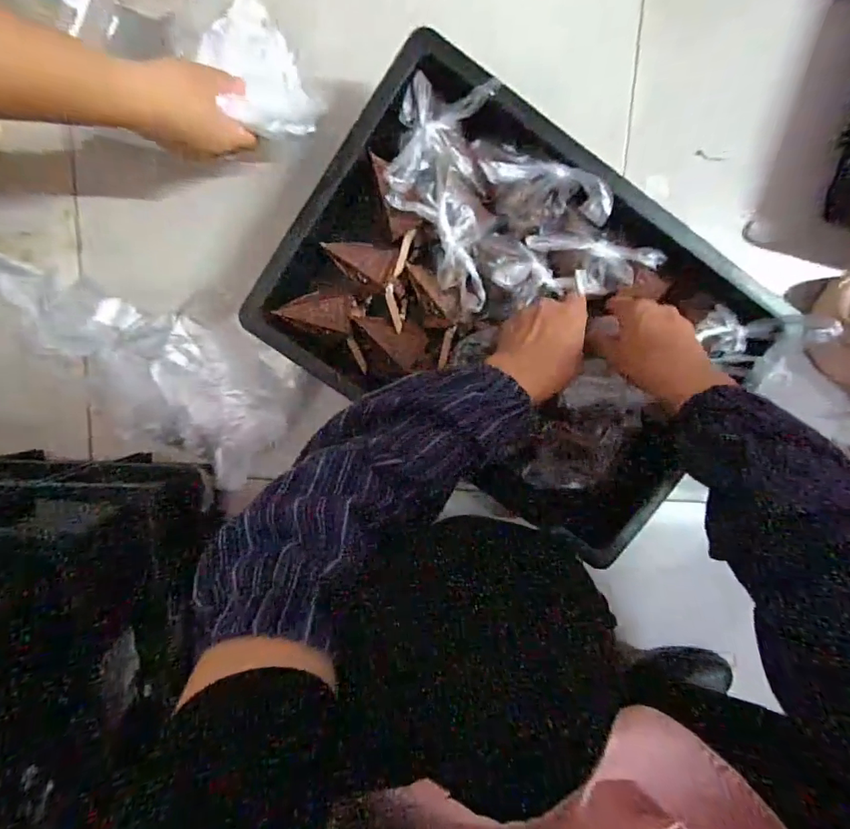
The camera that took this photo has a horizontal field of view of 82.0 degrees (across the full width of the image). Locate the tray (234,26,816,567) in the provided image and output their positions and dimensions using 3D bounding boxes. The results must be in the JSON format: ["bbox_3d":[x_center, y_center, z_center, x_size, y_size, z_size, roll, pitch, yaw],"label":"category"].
[{"bbox_3d":[0.101,-0.091,0.509,0.481,0.093,0.327,35,98,-3],"label":"tray"}]

